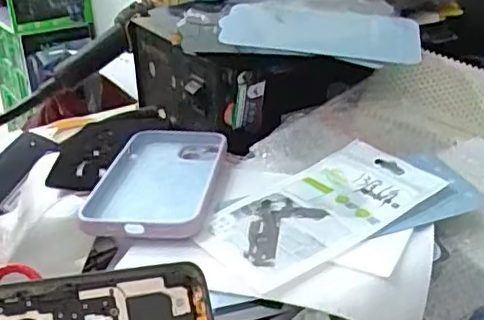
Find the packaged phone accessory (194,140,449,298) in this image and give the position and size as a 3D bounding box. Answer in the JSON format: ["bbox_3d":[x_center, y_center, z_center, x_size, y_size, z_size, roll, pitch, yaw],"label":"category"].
[{"bbox_3d":[0.047,0.027,0.374,0.149,0.010,0.081,-19,31,-31],"label":"packaged phone accessory"}]

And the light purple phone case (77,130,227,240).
[{"bbox_3d":[-0.055,0.012,0.426,0.077,0.014,0.150,1,27,6],"label":"light purple phone case"}]

